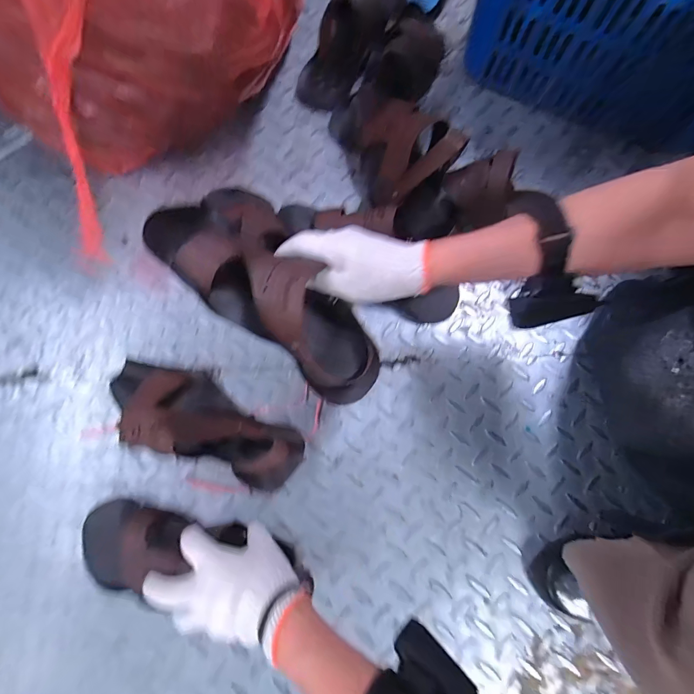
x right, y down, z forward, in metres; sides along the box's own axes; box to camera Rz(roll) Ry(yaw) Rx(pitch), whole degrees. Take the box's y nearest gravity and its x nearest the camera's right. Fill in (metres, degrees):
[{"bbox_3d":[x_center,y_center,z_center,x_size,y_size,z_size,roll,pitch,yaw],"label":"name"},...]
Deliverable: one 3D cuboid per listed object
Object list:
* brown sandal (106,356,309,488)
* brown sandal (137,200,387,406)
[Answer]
[{"bbox_3d":[-0.177,0.085,0.439,0.252,0.075,0.095,21,75,4],"label":"brown sandal"},{"bbox_3d":[-0.064,-0.042,0.352,0.250,0.050,0.087,38,75,-19],"label":"brown sandal"}]

